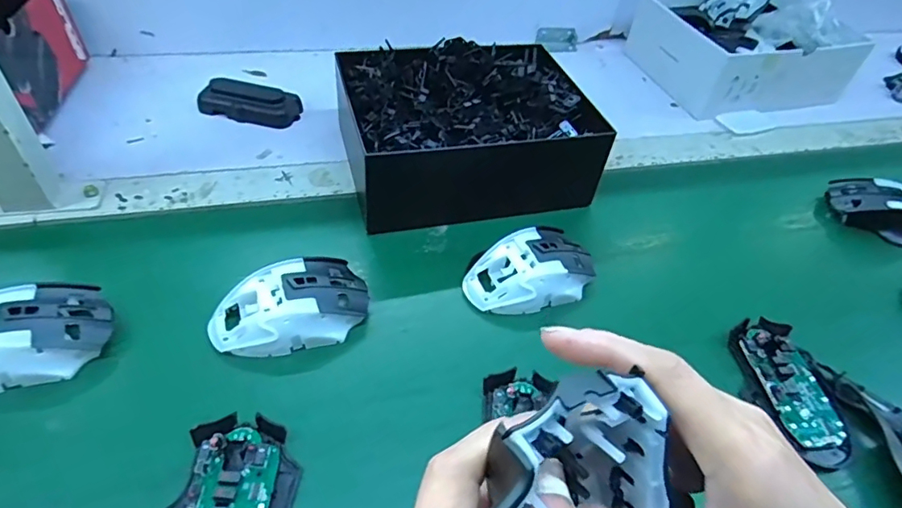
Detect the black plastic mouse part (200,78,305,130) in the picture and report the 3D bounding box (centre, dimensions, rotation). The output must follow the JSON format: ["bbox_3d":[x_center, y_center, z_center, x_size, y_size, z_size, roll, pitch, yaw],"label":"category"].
[{"bbox_3d":[-0.224,-0.167,0.595,0.106,0.027,0.044,10,46,2],"label":"black plastic mouse part"}]

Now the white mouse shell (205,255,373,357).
[{"bbox_3d":[-0.121,0.036,0.405,0.113,0.032,0.066,-11,54,-16],"label":"white mouse shell"}]

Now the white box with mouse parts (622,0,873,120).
[{"bbox_3d":[0.406,-0.294,0.745,0.258,0.095,0.212,-13,54,-18],"label":"white box with mouse parts"}]

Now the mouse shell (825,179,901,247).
[{"bbox_3d":[0.455,-0.045,0.562,0.110,0.042,0.063,34,55,18],"label":"mouse shell"}]

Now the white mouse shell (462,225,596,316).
[{"bbox_3d":[0.069,0.014,0.457,0.118,0.042,0.069,-16,55,-20],"label":"white mouse shell"}]

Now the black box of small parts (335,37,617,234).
[{"bbox_3d":[0.015,-0.127,0.528,0.218,0.097,0.172,-8,53,-14],"label":"black box of small parts"}]

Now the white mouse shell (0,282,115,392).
[{"bbox_3d":[-0.296,0.054,0.364,0.109,0.032,0.065,-10,54,-16],"label":"white mouse shell"}]

